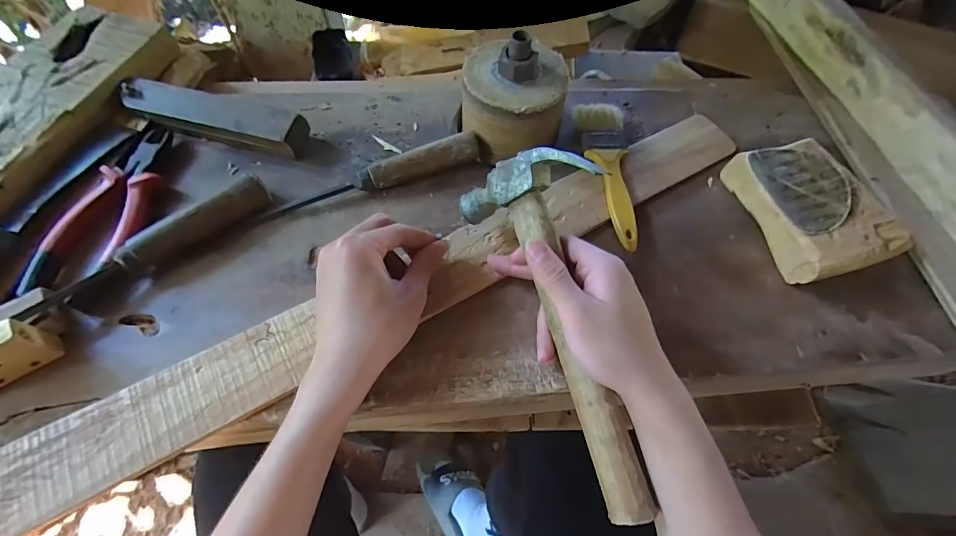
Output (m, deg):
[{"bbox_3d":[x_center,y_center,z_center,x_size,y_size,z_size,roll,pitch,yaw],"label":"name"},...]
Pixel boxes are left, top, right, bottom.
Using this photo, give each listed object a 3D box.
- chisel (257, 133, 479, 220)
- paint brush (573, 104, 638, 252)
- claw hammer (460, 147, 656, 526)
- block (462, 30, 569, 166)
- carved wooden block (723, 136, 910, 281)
[{"bbox_3d":[-0.096,-0.089,0.391,0.206,0.030,0.024,-16,65,-13],"label":"chisel"},{"bbox_3d":[0.132,-0.096,0.408,0.050,0.020,0.175,1,63,-5],"label":"paint brush"},{"bbox_3d":[0.076,0.044,0.309,0.031,0.113,0.276,-11,80,-52],"label":"claw hammer"},{"bbox_3d":[0.035,-0.167,0.399,0.095,0.097,0.095,2,62,-4],"label":"block"},{"bbox_3d":[0.304,-0.057,0.380,0.103,0.049,0.138,-17,65,-10],"label":"carved wooden block"}]

